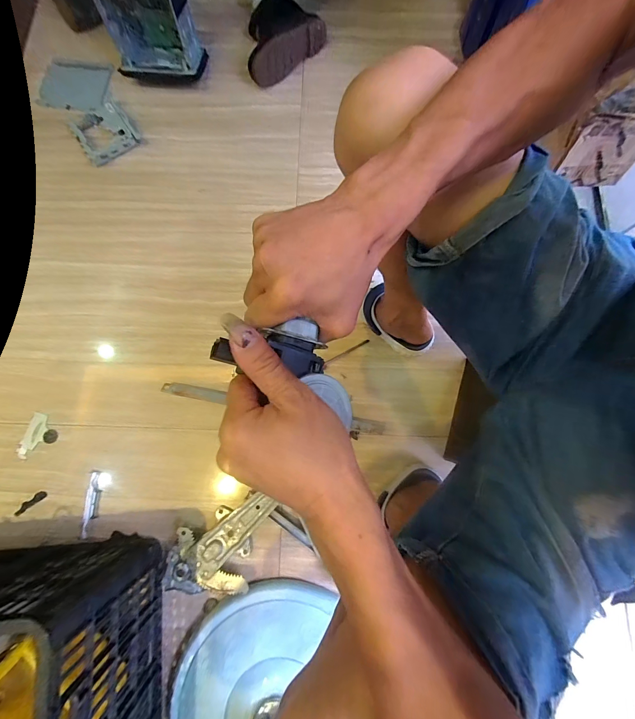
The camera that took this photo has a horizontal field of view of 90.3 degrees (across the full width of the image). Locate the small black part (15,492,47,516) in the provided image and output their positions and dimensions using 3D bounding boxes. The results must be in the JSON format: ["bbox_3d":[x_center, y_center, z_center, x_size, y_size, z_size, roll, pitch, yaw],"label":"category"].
[{"bbox_3d":[-0.593,0.296,0.652,0.069,0.006,0.018,-37,81,-6],"label":"small black part"}]

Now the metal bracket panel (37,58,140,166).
[{"bbox_3d":[-0.591,-0.642,0.809,0.189,0.034,0.328,-27,80,-4],"label":"metal bracket panel"}]

